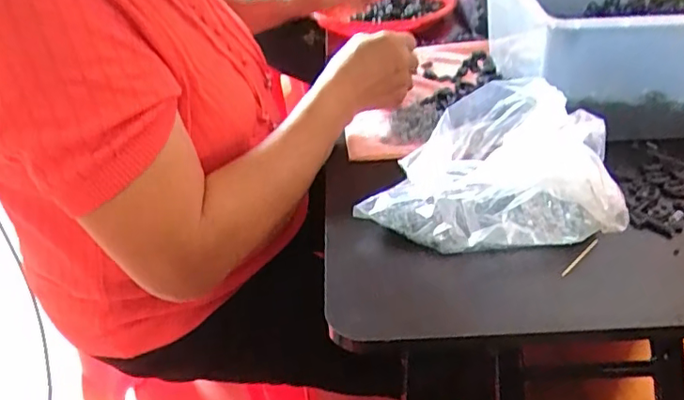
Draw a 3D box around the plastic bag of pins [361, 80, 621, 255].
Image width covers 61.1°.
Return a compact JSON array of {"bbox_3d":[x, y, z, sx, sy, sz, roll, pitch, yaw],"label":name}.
[{"bbox_3d":[0.141,-0.030,0.517,0.204,0.091,0.166,14,41,22],"label":"plastic bag of pins"}]

